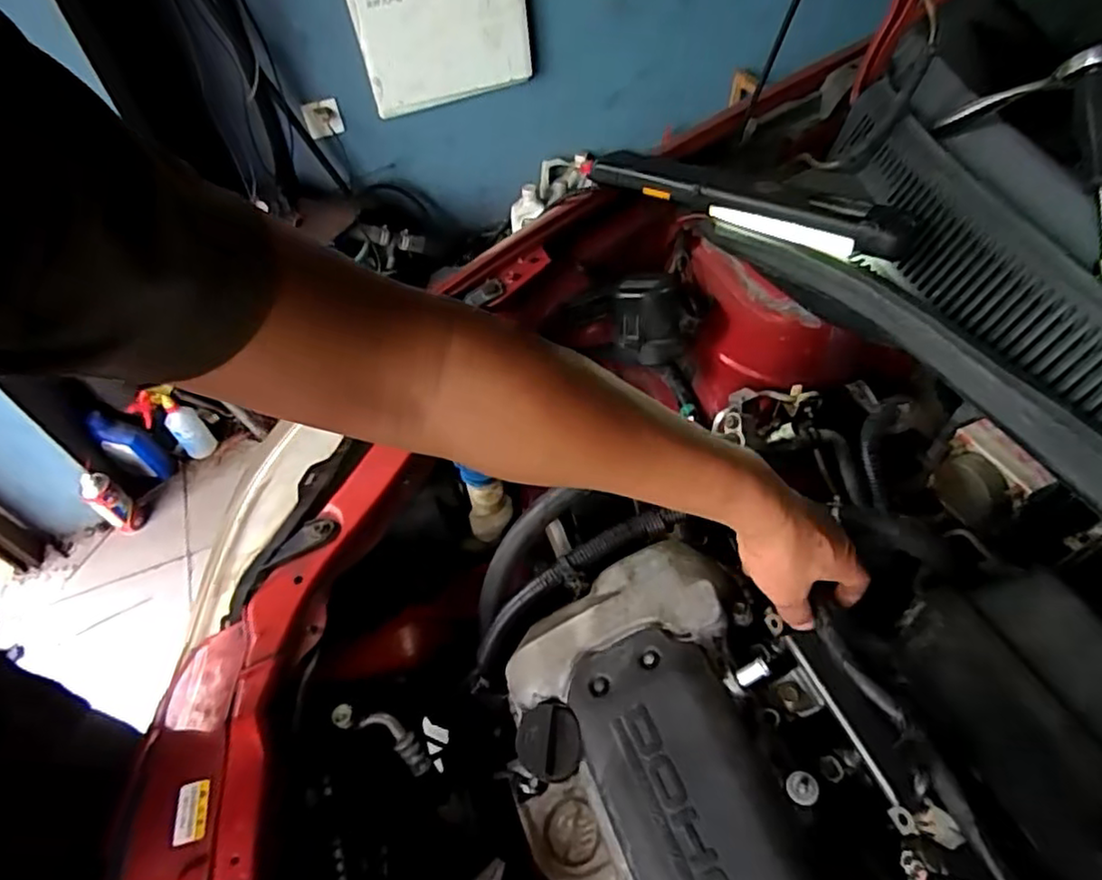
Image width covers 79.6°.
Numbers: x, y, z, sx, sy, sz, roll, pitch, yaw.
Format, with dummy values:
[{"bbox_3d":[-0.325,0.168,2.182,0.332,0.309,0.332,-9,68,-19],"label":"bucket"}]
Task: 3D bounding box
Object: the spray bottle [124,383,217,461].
[{"bbox_3d":[-0.880,-0.034,1.546,0.111,0.227,0.071,-35,57,-22],"label":"spray bottle"}]

